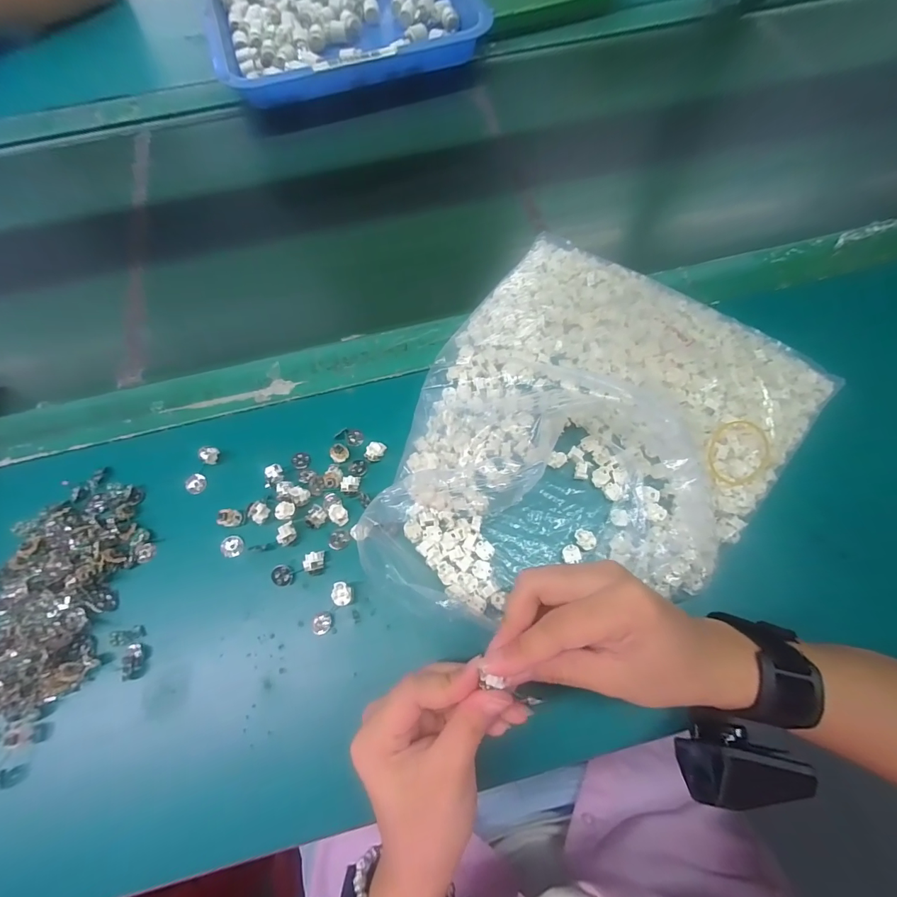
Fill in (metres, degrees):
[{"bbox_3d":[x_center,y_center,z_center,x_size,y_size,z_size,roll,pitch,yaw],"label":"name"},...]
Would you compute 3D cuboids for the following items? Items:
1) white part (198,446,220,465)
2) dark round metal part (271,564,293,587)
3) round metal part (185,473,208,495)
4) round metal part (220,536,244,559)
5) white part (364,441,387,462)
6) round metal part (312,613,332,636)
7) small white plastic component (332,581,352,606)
[{"bbox_3d":[-0.196,0.005,0.346,0.011,0.014,0.014,24,72,10],"label":"white part"},{"bbox_3d":[-0.123,0.094,0.313,0.016,0.004,0.015,0,68,1],"label":"dark round metal part"},{"bbox_3d":[-0.204,0.028,0.342,0.015,0.004,0.017,-22,69,-8],"label":"round metal part"},{"bbox_3d":[-0.165,0.074,0.321,0.016,0.004,0.016,0,68,1],"label":"round metal part"},{"bbox_3d":[-0.059,0.003,0.344,0.013,0.010,0.016,23,70,10],"label":"white part"},{"bbox_3d":[-0.090,0.124,0.300,0.013,0.004,0.014,0,68,1],"label":"round metal part"},{"bbox_3d":[-0.075,0.104,0.301,0.012,0.017,0.016,-3,68,0],"label":"small white plastic component"}]

